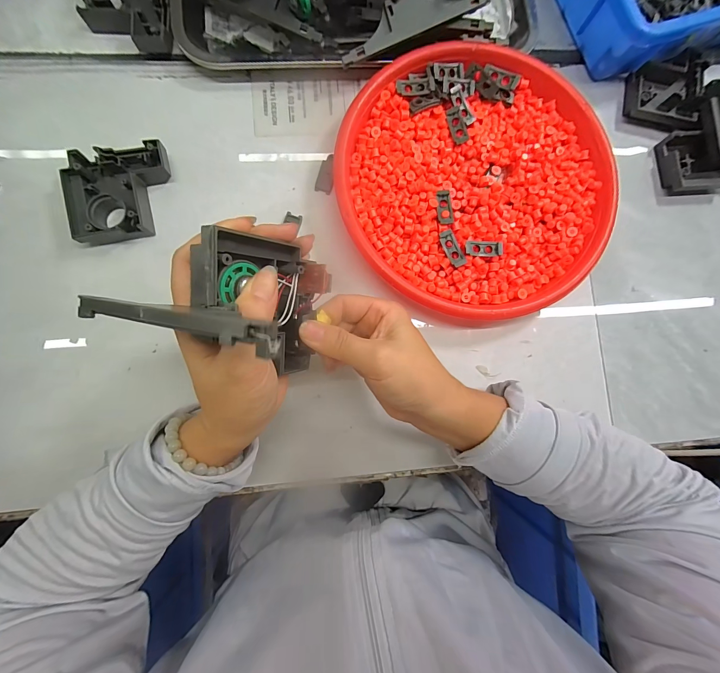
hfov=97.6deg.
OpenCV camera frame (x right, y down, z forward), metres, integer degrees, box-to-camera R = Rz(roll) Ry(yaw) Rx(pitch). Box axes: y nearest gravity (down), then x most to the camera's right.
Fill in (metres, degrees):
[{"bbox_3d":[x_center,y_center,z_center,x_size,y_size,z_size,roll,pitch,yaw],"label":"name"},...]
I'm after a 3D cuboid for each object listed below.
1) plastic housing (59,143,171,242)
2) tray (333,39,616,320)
[{"bbox_3d":[-0.207,-0.123,0.275,0.083,0.022,0.078,-9,86,-5],"label":"plastic housing"},{"bbox_3d":[0.103,-0.139,0.293,0.238,0.031,0.240,0,85,-4],"label":"tray"}]

